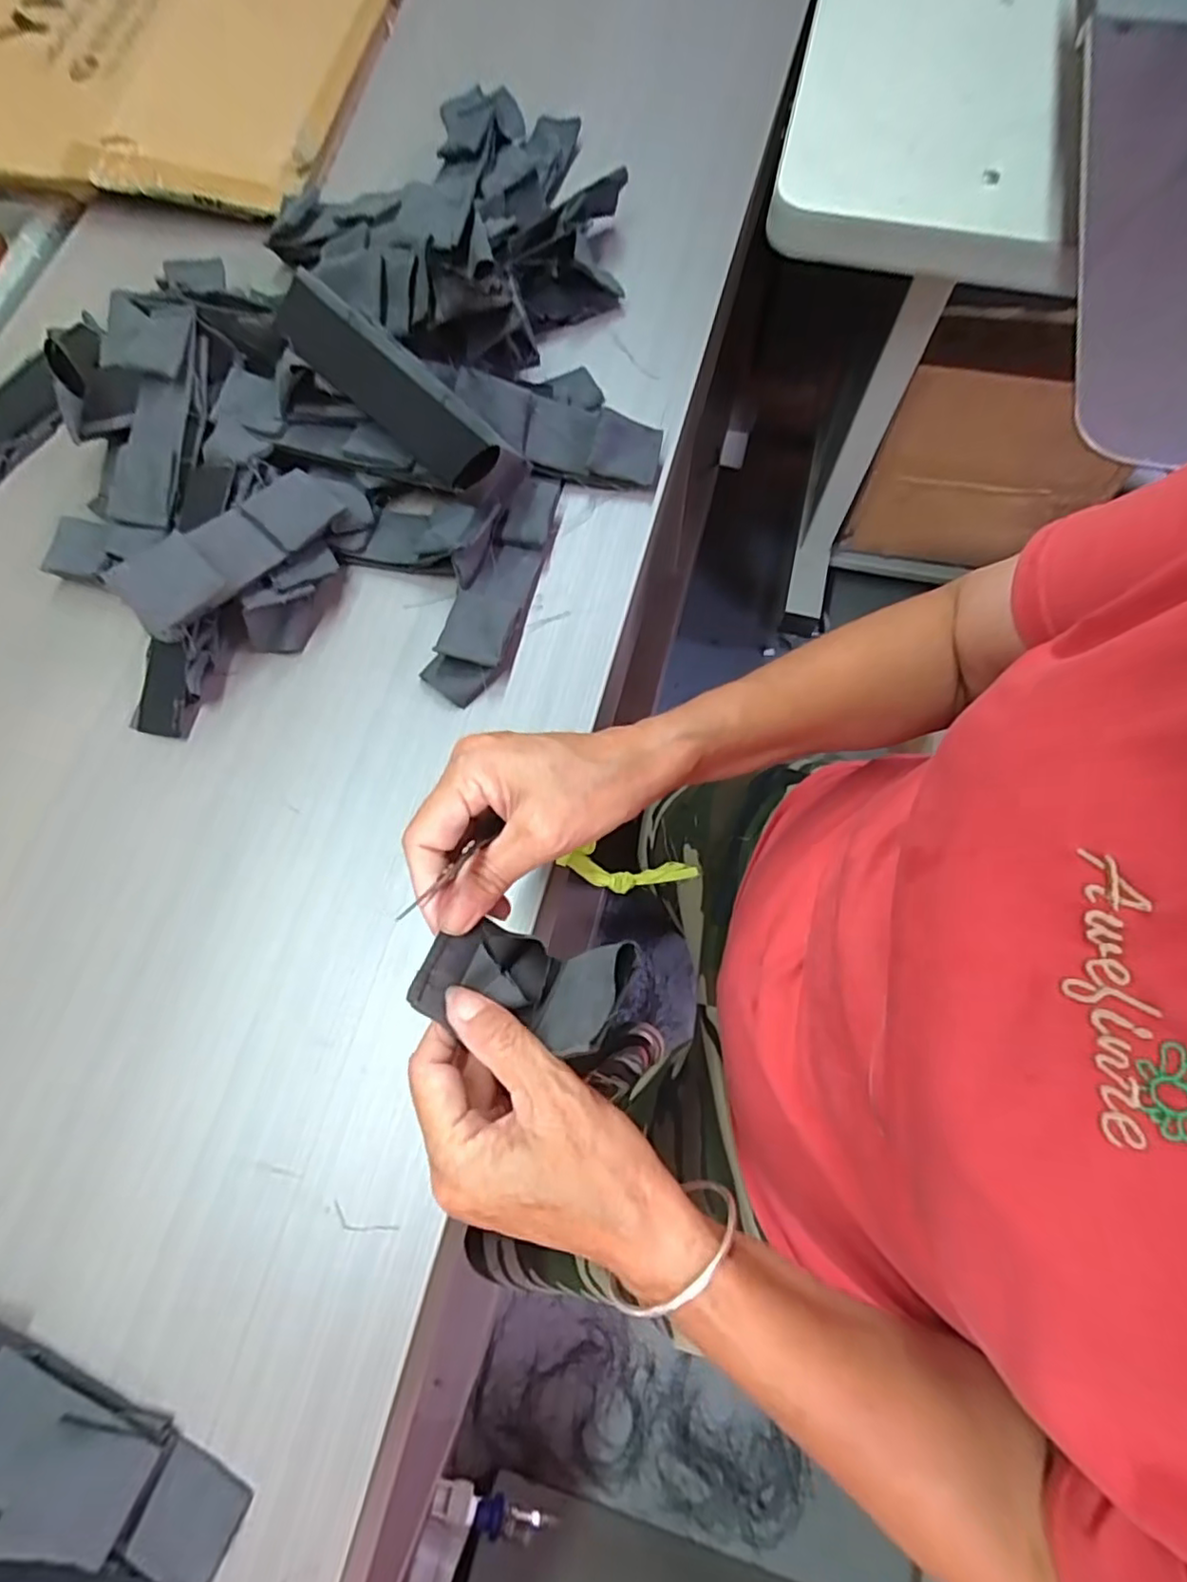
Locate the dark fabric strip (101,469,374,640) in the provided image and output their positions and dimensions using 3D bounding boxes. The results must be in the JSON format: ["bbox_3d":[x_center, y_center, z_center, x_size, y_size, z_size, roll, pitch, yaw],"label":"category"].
[{"bbox_3d":[-0.224,-0.163,0.417,0.051,0.024,0.165,43,60,-5],"label":"dark fabric strip"}]

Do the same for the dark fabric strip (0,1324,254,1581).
[{"bbox_3d":[-0.277,0.312,0.307,0.224,0.034,0.051,22,75,9],"label":"dark fabric strip"}]

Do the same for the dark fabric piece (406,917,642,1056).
[{"bbox_3d":[-0.023,0.078,0.258,0.081,0.048,0.040,4,73,16],"label":"dark fabric piece"}]

